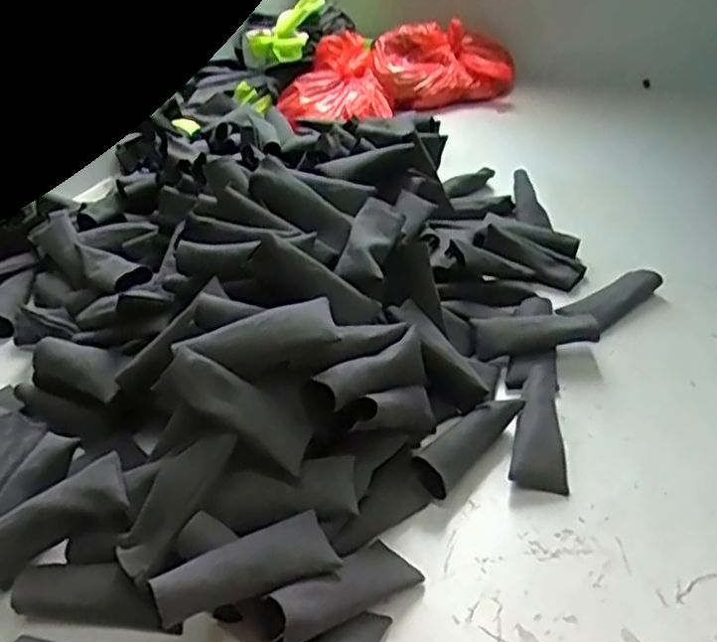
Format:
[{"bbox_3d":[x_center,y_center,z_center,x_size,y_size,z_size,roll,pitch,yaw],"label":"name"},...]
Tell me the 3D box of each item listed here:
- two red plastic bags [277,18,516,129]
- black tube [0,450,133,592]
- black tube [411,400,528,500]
[{"bbox_3d":[0.052,-0.391,1.107,0.359,0.097,0.168,-16,37,-15],"label":"two red plastic bags"},{"bbox_3d":[-0.204,0.134,0.459,0.115,0.040,0.039,-29,40,-7],"label":"black tube"},{"bbox_3d":[0.080,0.084,0.518,0.028,0.035,0.106,23,45,34],"label":"black tube"}]

